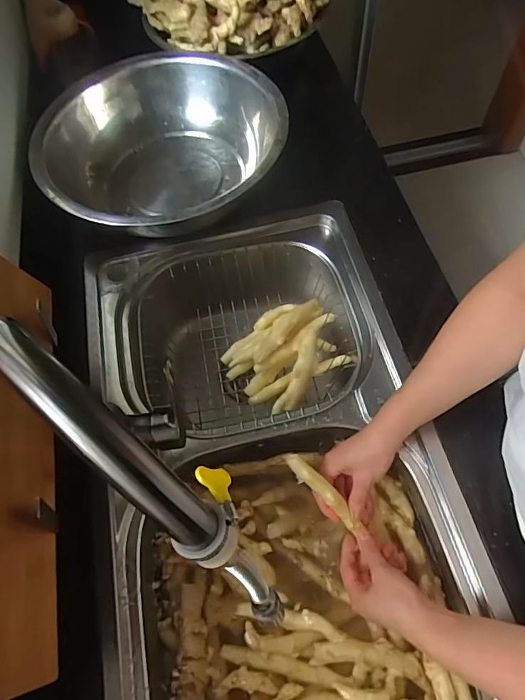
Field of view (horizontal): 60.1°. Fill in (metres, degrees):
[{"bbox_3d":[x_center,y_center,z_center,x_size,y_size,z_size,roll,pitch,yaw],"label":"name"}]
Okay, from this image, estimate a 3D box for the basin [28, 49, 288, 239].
[{"bbox_3d":[-0.146,-0.323,0.718,0.372,0.113,0.375,-2,63,3],"label":"basin"}]

